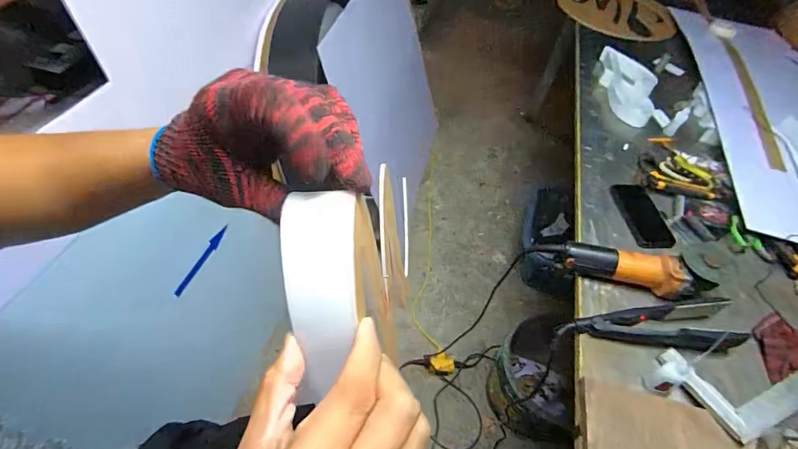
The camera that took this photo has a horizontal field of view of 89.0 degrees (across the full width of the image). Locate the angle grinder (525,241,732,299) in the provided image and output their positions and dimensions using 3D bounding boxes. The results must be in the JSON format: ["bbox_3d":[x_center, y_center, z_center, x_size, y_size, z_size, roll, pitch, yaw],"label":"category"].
[{"bbox_3d":[0.425,0.073,0.740,0.277,0.089,0.086,9,50,2],"label":"angle grinder"}]

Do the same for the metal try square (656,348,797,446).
[{"bbox_3d":[0.568,0.234,0.654,0.253,0.020,0.148,-16,54,-17],"label":"metal try square"}]

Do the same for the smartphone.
[{"bbox_3d":[0.537,-0.020,0.902,0.079,0.009,0.170,-12,60,1],"label":"smartphone"}]

